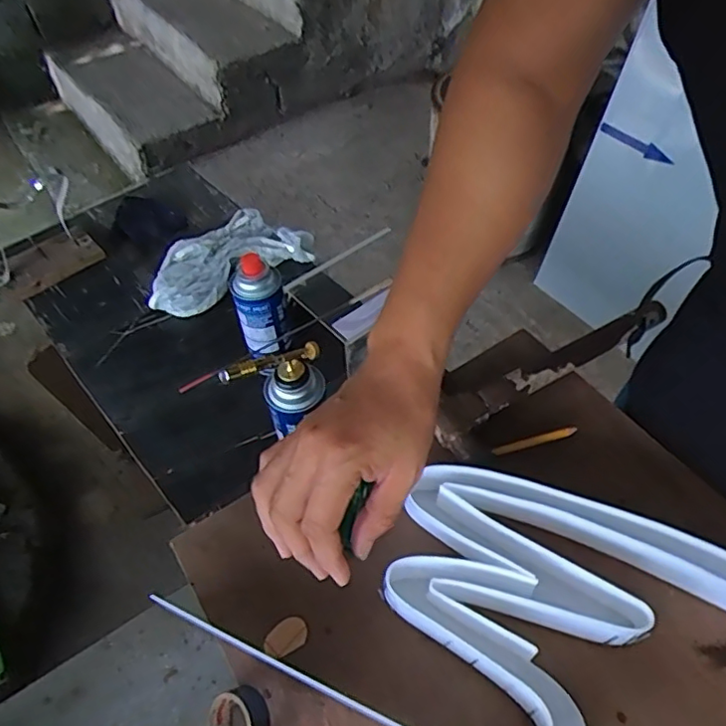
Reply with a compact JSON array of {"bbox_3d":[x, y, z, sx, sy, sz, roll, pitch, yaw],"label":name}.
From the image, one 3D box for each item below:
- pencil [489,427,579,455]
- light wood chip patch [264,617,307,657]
[{"bbox_3d":[0.160,0.072,0.538,0.083,0.004,0.008,-14,54,-6],"label":"pencil"},{"bbox_3d":[-0.060,0.213,0.448,0.034,0.009,0.023,-25,56,-14],"label":"light wood chip patch"}]

